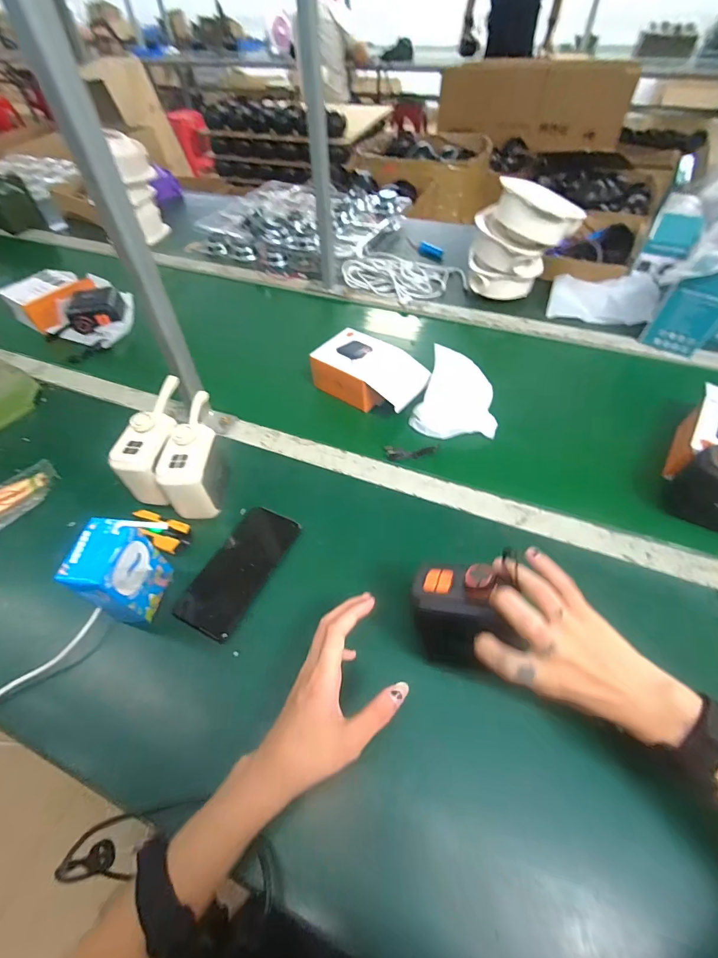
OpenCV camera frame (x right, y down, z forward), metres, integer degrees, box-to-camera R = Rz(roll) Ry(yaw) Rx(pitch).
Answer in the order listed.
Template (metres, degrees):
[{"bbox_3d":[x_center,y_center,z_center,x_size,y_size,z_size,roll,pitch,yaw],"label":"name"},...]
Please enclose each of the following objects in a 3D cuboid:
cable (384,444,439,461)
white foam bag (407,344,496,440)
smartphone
[{"bbox_3d":[0.074,-0.037,0.550,0.074,0.014,0.017,-4,51,0],"label":"cable"},{"bbox_3d":[0.152,-0.126,0.587,0.118,0.062,0.135,14,53,13],"label":"white foam bag"},{"bbox_3d":[-0.135,0.100,0.446,0.073,0.008,0.151,23,60,17],"label":"smartphone"}]

